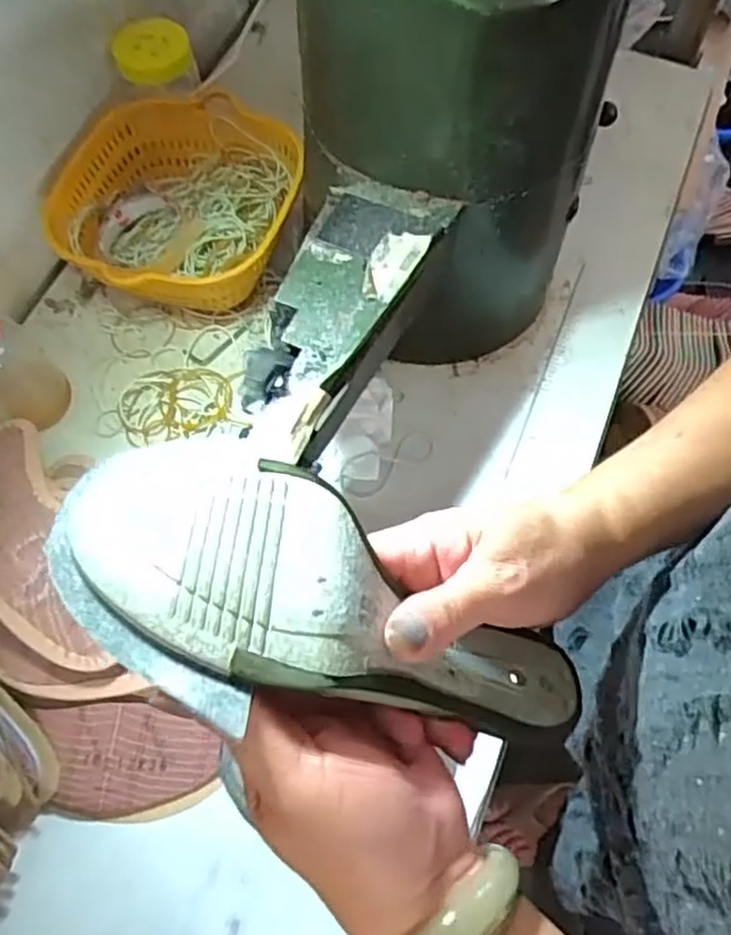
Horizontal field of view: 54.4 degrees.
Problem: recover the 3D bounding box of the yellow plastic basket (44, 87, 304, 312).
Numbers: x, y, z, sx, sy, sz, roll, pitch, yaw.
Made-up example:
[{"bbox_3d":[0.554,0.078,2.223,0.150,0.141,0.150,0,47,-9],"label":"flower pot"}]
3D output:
[{"bbox_3d":[-0.175,-0.239,0.651,0.213,0.066,0.219,4,66,4],"label":"yellow plastic basket"}]

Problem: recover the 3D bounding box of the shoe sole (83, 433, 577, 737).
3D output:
[{"bbox_3d":[0.000,0.055,0.284,0.226,0.061,0.089,28,66,-18],"label":"shoe sole"}]

